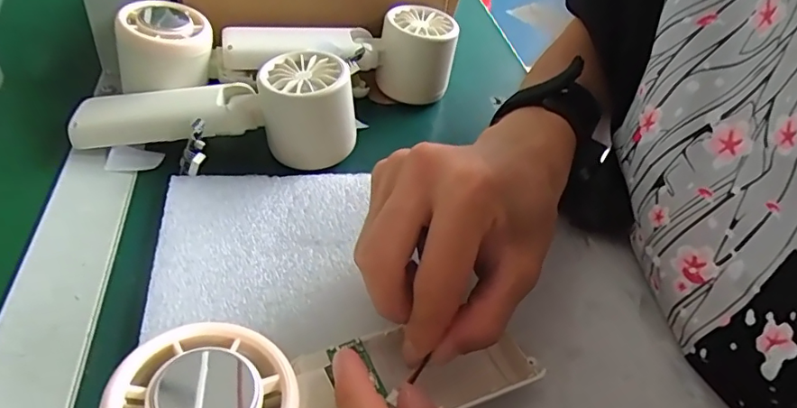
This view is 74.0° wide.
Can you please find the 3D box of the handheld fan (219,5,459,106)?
[{"bbox_3d":[-0.039,-0.104,0.381,0.168,0.051,0.058,-6,45,-16],"label":"handheld fan"}]

